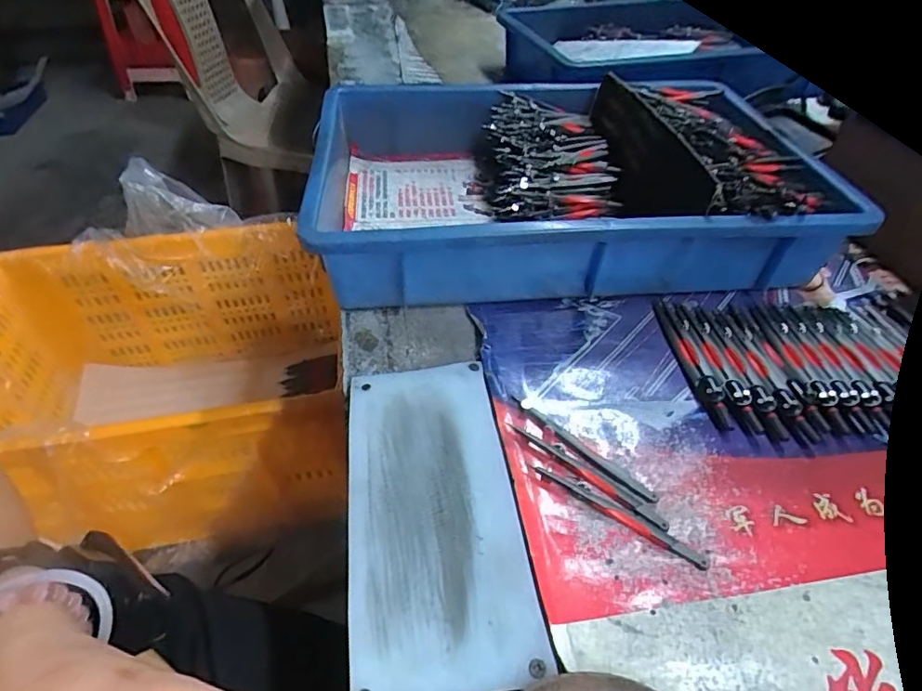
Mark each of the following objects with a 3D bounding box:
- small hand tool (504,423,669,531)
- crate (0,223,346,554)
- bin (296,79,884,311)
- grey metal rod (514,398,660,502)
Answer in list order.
[{"bbox_3d":[0.075,0.076,0.317,0.107,0.007,0.009,30,53,26],"label":"small hand tool"},{"bbox_3d":[-0.381,0.052,0.706,0.436,0.246,0.349,-9,46,-9],"label":"crate"},{"bbox_3d":[0.090,-0.167,0.491,0.427,0.091,0.310,-4,46,-4],"label":"bin"},{"bbox_3d":[0.074,0.065,0.331,0.105,0.010,0.011,32,54,28],"label":"grey metal rod"}]

